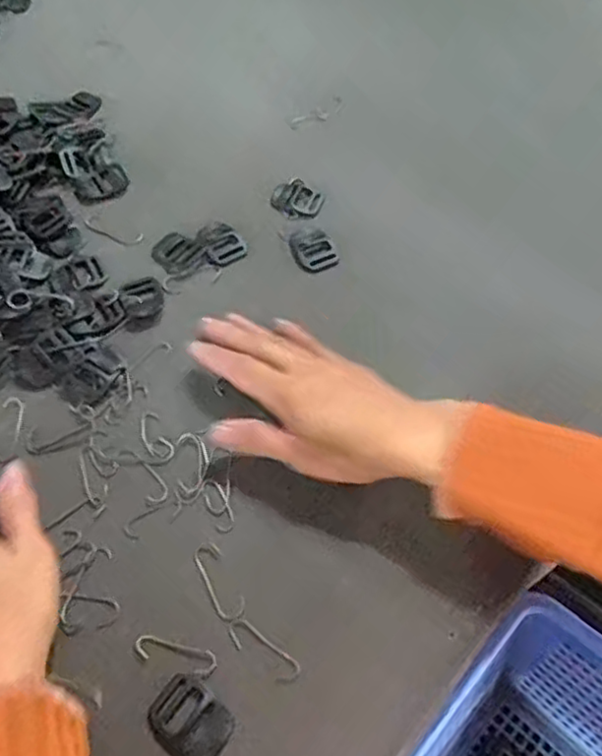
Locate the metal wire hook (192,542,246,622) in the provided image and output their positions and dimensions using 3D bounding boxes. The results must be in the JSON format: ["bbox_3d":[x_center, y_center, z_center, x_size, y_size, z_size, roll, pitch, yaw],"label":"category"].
[{"bbox_3d":[-0.045,0.109,0.362,0.016,0.004,0.044,-26,60,-15],"label":"metal wire hook"}]

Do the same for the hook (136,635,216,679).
[{"bbox_3d":[-0.064,0.141,0.341,0.042,0.004,0.013,11,58,9],"label":"hook"}]

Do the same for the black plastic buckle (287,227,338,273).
[{"bbox_3d":[0.007,-0.091,0.475,0.029,0.006,0.037,-23,61,-15],"label":"black plastic buckle"}]

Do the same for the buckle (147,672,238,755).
[{"bbox_3d":[-0.053,0.165,0.326,0.040,0.004,0.029,40,65,21],"label":"buckle"}]

